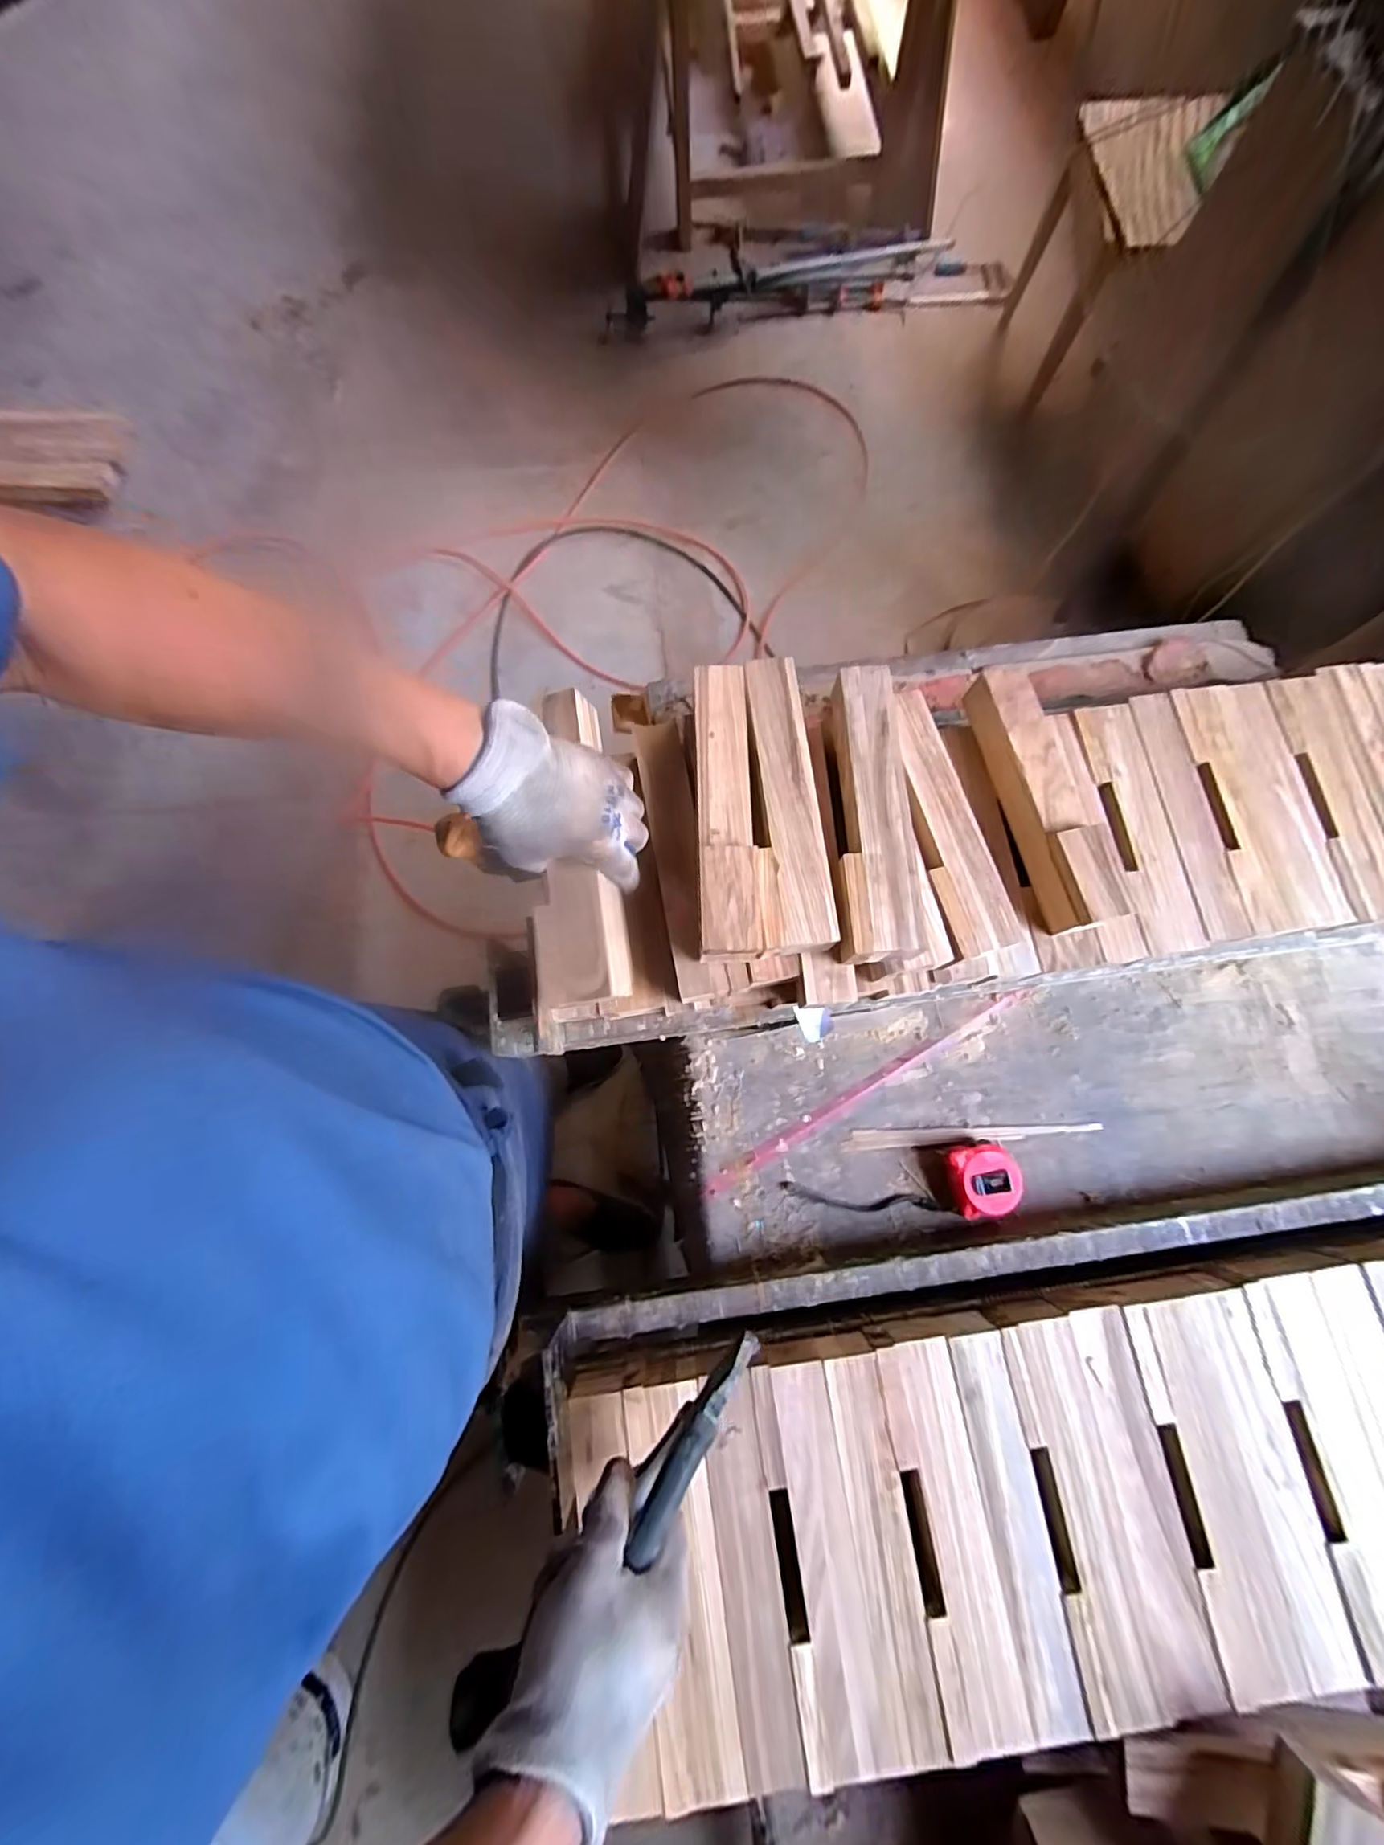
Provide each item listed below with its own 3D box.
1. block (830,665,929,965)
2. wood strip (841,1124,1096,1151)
[{"bbox_3d":[0.151,-0.092,0.515,0.064,0.050,0.253,2,75,1],"label":"block"},{"bbox_3d":[0.275,0.208,0.605,0.246,0.008,0.019,-4,75,-1],"label":"wood strip"}]

